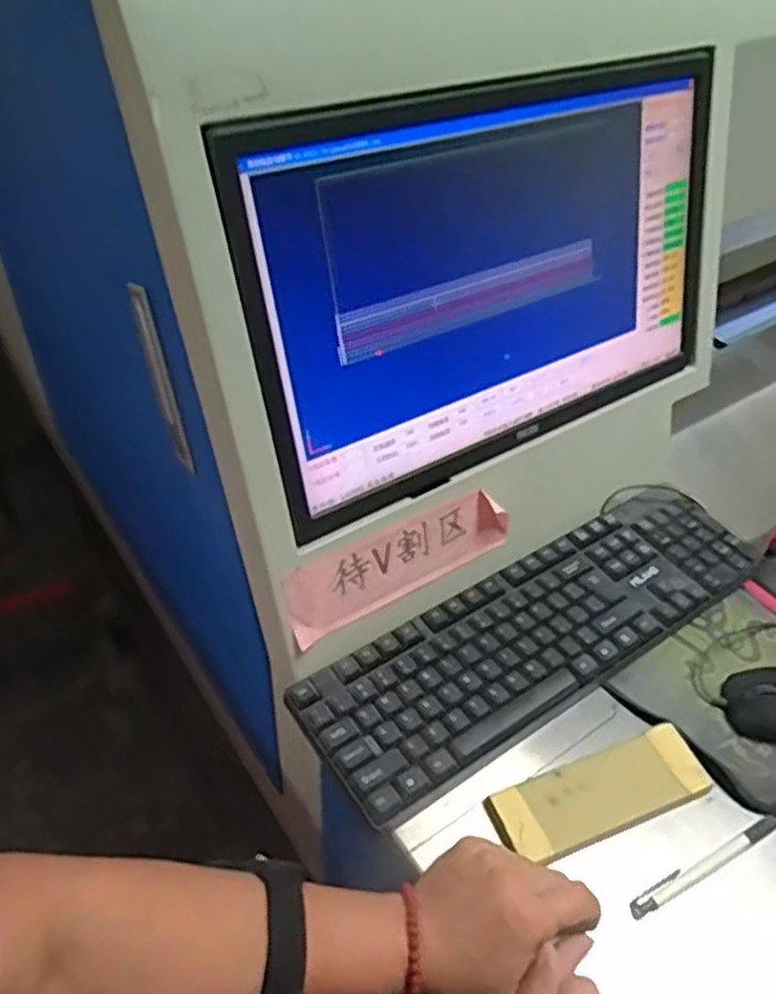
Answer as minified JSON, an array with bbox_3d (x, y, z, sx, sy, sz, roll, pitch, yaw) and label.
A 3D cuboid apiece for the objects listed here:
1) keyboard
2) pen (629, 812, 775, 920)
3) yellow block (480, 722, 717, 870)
[{"bbox_3d":[0.128,0.105,0.602,0.414,0.024,0.121,-24,50,-27],"label":"keyboard"},{"bbox_3d":[0.215,0.238,0.487,0.140,0.006,0.011,-18,48,-22],"label":"pen"},{"bbox_3d":[0.148,0.204,0.509,0.152,0.015,0.052,-18,58,-13],"label":"yellow block"}]

